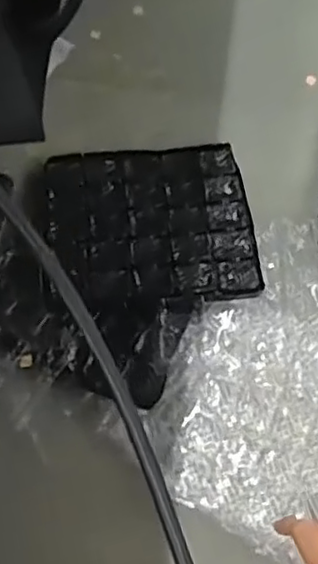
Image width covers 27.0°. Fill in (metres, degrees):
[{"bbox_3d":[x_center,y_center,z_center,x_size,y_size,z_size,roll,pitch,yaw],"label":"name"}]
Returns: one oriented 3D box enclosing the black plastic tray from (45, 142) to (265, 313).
[{"bbox_3d":[0.003,-0.086,0.925,0.256,0.044,0.278,-5,68,-5],"label":"black plastic tray"}]

